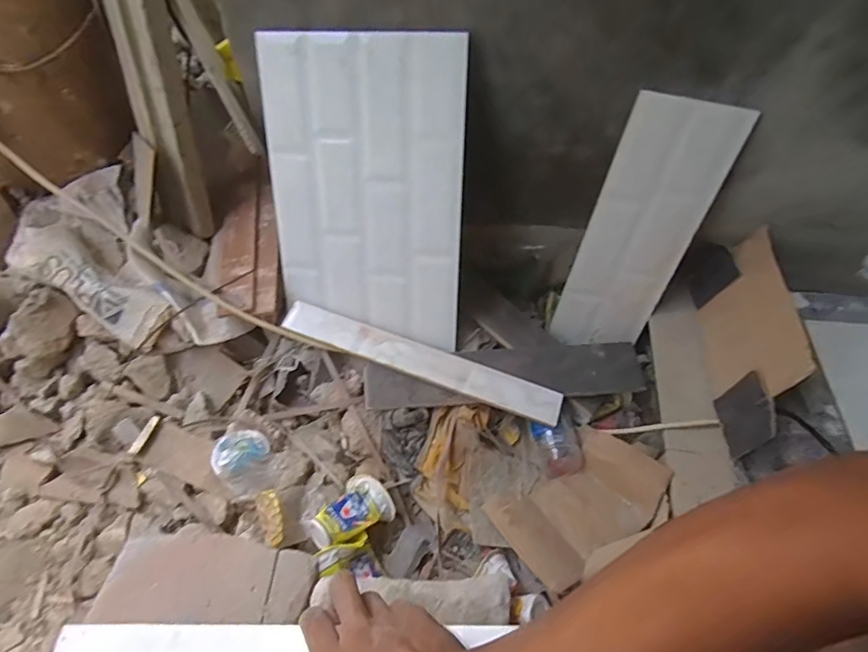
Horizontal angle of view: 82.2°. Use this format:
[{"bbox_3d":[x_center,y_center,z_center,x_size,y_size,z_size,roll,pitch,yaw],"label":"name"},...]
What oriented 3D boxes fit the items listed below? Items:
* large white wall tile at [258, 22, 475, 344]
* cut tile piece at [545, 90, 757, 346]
[{"bbox_3d":[-0.091,-0.162,0.633,0.254,0.368,0.013,6,25,10],"label":"large white wall tile"},{"bbox_3d":[0.278,-0.116,0.686,0.134,0.375,0.015,16,42,7],"label":"cut tile piece"}]

